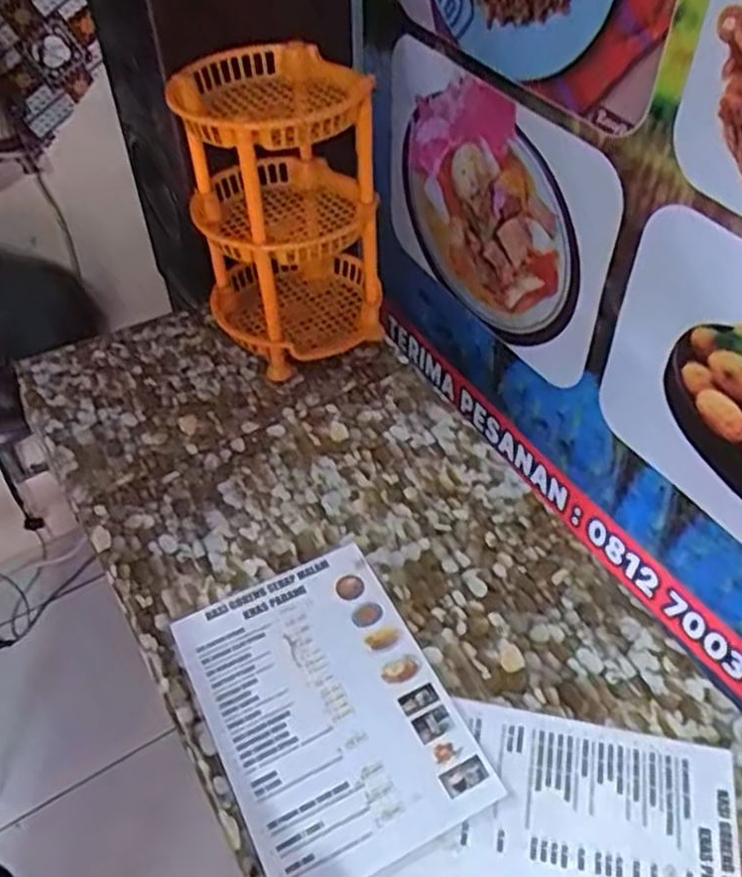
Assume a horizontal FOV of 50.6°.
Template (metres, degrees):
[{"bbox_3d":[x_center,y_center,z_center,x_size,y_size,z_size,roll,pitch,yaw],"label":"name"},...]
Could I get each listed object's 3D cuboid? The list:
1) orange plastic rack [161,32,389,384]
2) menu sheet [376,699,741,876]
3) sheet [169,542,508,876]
[{"bbox_3d":[-0.108,-0.284,0.996,0.210,0.338,0.245,-13,49,-10],"label":"orange plastic rack"},{"bbox_3d":[0.157,0.339,0.656,0.286,0.004,0.207,8,51,9],"label":"menu sheet"},{"bbox_3d":[-0.042,0.252,0.741,0.207,0.006,0.294,-23,52,-16],"label":"sheet"}]

